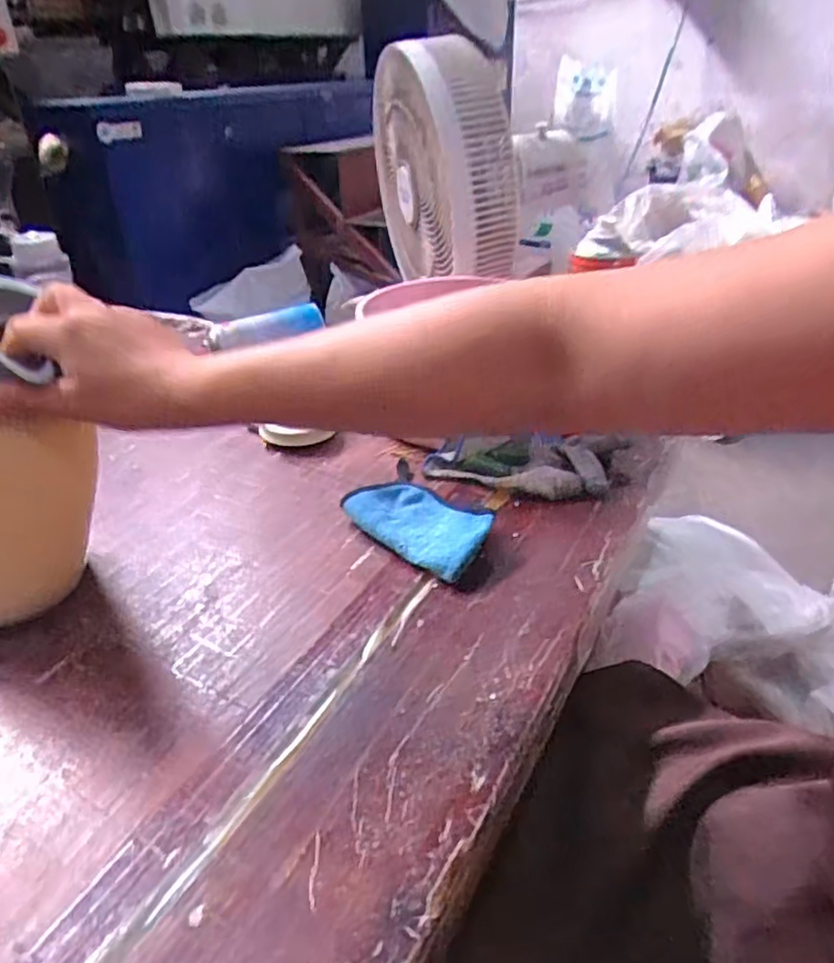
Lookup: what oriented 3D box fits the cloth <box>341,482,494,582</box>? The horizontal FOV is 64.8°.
[{"bbox_3d":[0.005,0.037,0.600,0.140,0.030,0.081,26,41,37],"label":"cloth"}]

